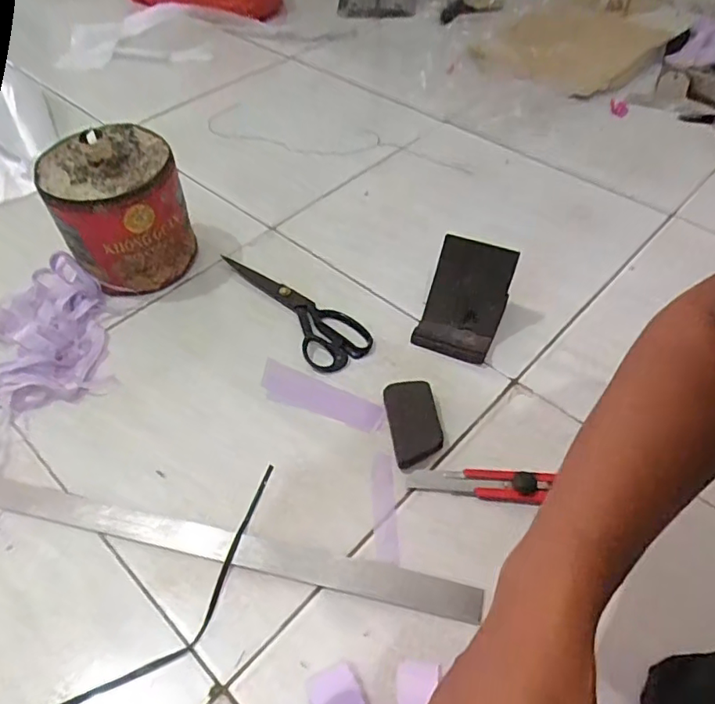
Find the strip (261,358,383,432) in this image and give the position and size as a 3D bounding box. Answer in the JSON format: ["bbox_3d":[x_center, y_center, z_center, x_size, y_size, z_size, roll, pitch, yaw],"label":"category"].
[{"bbox_3d":[-0.042,0.047,0.606,0.140,0.006,0.046,20,53,16],"label":"strip"}]

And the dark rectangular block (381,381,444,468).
[{"bbox_3d":[0.057,0.070,0.569,0.049,0.022,0.087,-8,51,-6],"label":"dark rectangular block"}]

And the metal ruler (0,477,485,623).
[{"bbox_3d":[-0.197,0.157,0.515,0.609,0.004,0.029,10,51,9],"label":"metal ruler"}]

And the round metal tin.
[{"bbox_3d":[-0.280,-0.164,0.677,0.142,0.166,0.122,-29,56,-22],"label":"round metal tin"}]

